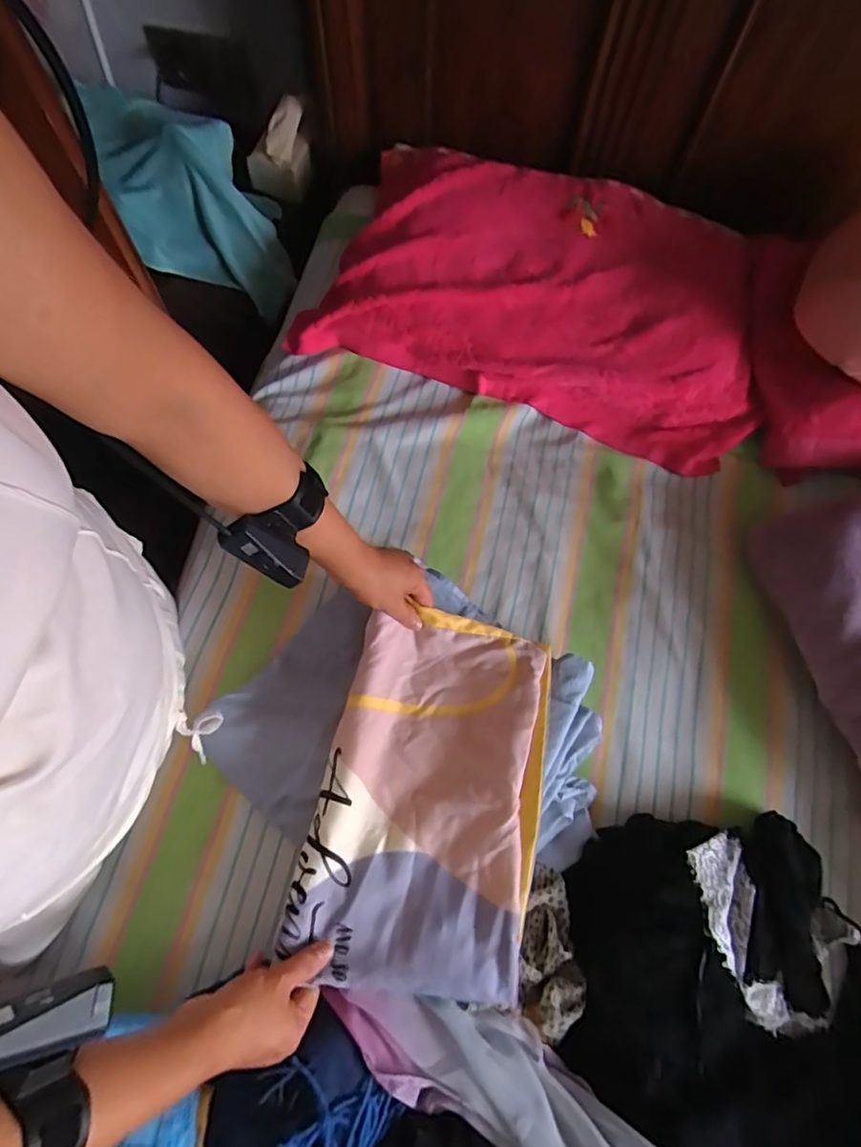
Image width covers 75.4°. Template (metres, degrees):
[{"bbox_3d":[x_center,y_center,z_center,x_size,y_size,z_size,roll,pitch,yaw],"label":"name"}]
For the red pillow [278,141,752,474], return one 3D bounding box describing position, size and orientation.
[{"bbox_3d":[0.174,-0.424,0.833,0.646,0.126,0.403,19,70,5],"label":"red pillow"}]

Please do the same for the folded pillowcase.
[{"bbox_3d":[0.000,0.209,0.558,0.215,0.035,0.343,12,70,2],"label":"folded pillowcase"}]

